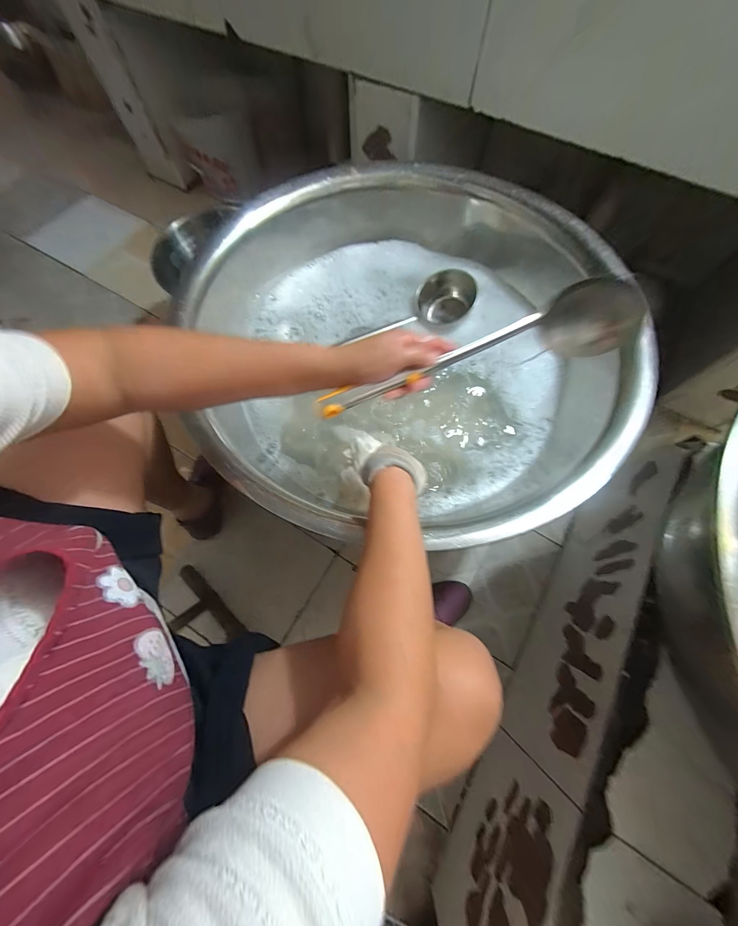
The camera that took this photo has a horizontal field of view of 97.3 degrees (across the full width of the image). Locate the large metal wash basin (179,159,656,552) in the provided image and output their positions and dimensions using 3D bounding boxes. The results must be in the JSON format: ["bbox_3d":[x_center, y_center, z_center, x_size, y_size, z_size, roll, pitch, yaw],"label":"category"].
[{"bbox_3d":[0.055,-0.215,0.582,0.654,0.158,0.712,0,71,0],"label":"large metal wash basin"}]

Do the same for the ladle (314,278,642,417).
[{"bbox_3d":[0.118,-0.123,0.365,0.351,0.091,0.058,-16,72,-2],"label":"ladle"}]

